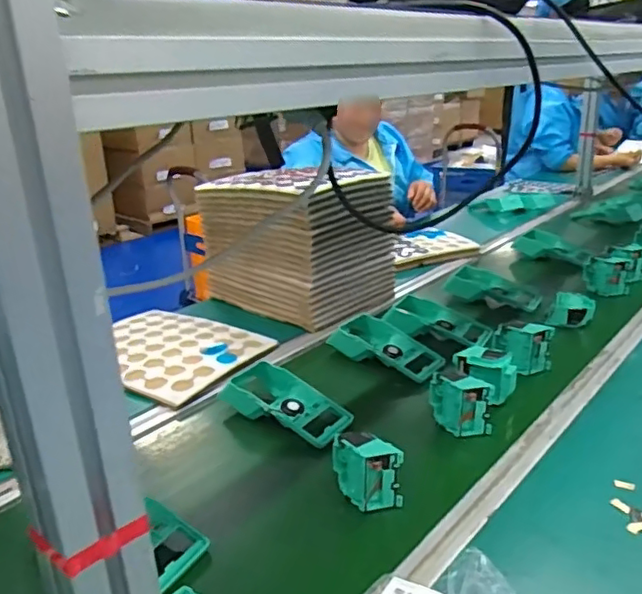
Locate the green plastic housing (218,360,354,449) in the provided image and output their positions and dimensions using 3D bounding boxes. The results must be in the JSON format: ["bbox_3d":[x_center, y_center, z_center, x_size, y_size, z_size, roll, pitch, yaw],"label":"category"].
[{"bbox_3d":[-0.048,0.146,0.845,0.180,0.039,0.096,16,27,37],"label":"green plastic housing"}]

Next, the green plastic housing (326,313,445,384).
[{"bbox_3d":[0.108,0.081,0.984,0.101,0.039,0.185,-20,28,-39],"label":"green plastic housing"}]

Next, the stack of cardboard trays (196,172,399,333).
[{"bbox_3d":[-0.035,-0.111,1.200,0.305,0.252,0.243,15,27,35],"label":"stack of cardboard trays"}]

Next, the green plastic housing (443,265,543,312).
[{"bbox_3d":[0.336,-0.012,1.195,0.175,0.058,0.079,13,24,3],"label":"green plastic housing"}]

